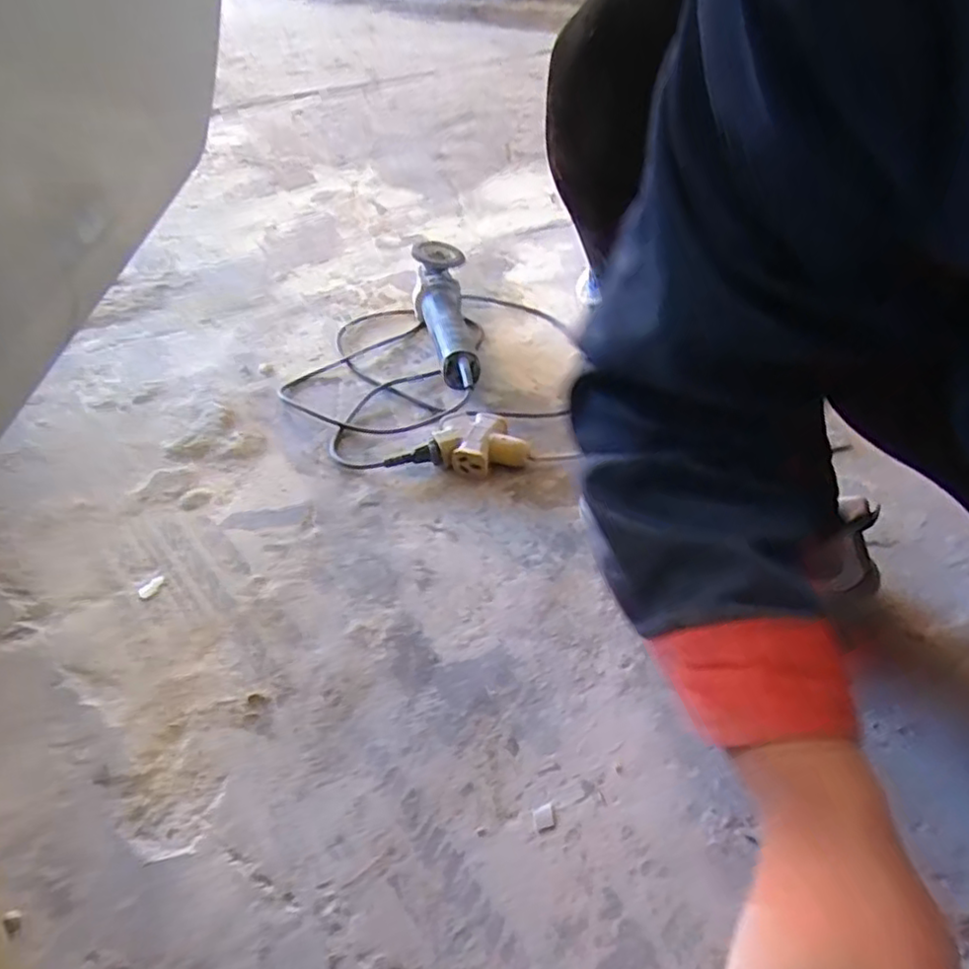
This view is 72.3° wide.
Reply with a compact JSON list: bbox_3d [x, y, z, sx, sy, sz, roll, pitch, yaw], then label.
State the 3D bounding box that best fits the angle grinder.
[{"bbox_3d":[-0.054,-0.247,1.009,0.086,0.083,0.320,-8,55,-6],"label":"angle grinder"}]

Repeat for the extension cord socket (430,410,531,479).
[{"bbox_3d":[-0.005,-0.046,0.819,0.102,0.038,0.077,-18,45,-17],"label":"extension cord socket"}]

